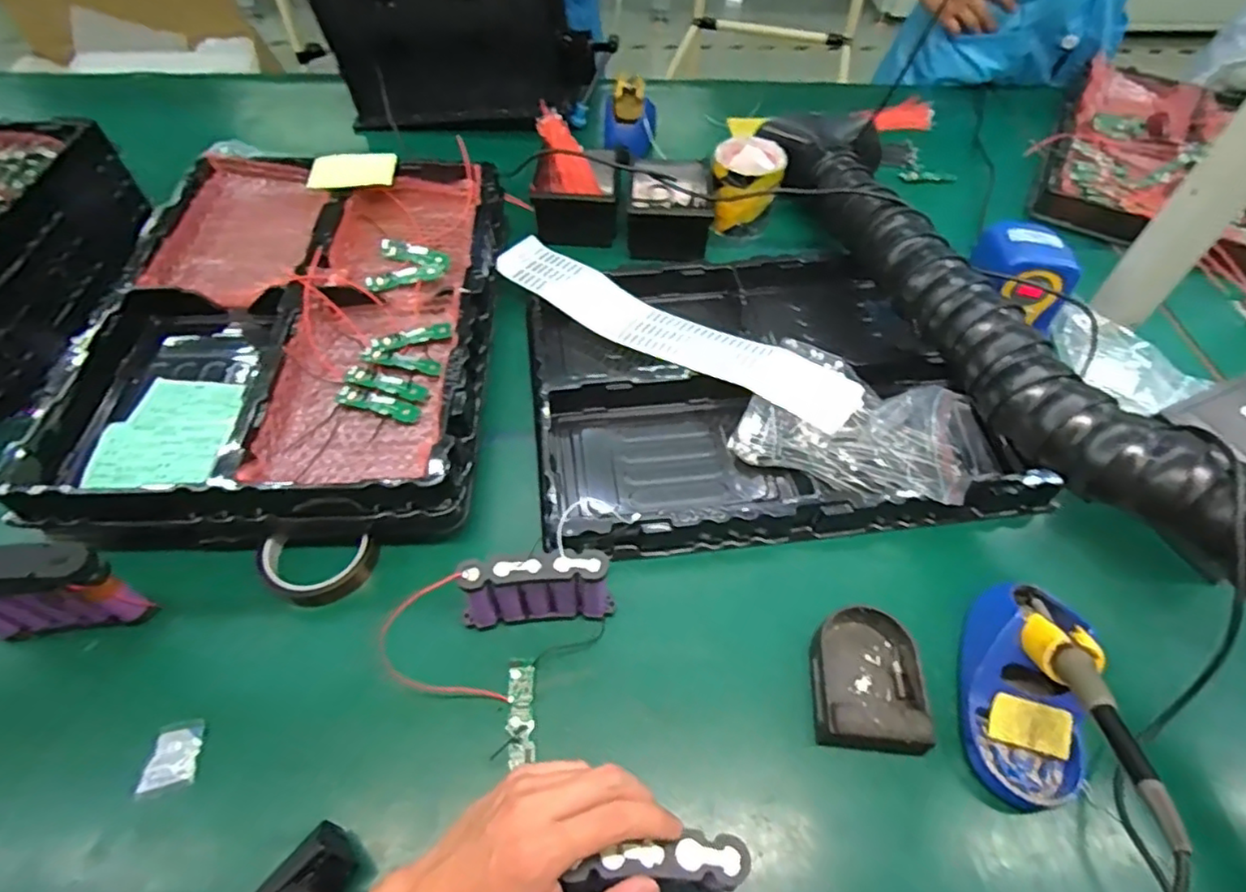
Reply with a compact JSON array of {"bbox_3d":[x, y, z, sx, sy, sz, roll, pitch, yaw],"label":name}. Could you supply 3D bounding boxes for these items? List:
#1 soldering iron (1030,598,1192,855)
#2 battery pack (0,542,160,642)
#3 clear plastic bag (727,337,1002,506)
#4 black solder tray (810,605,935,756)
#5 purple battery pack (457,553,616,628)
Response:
[{"bbox_3d":[0.290,0.155,0.394,0.020,0.018,0.203,13,24,9],"label":"soldering iron"},{"bbox_3d":[-0.429,0.110,0.465,0.125,0.107,0.024,-6,52,-6],"label":"battery pack"},{"bbox_3d":[0.239,-0.020,0.603,0.230,0.065,0.155,25,56,17],"label":"clear plastic bag"},{"bbox_3d":[0.185,0.175,0.484,0.079,0.043,0.101,5,52,3],"label":"black solder tray"},{"bbox_3d":[-0.066,0.111,0.490,0.112,0.072,0.021,-5,52,-5],"label":"purple battery pack"}]

